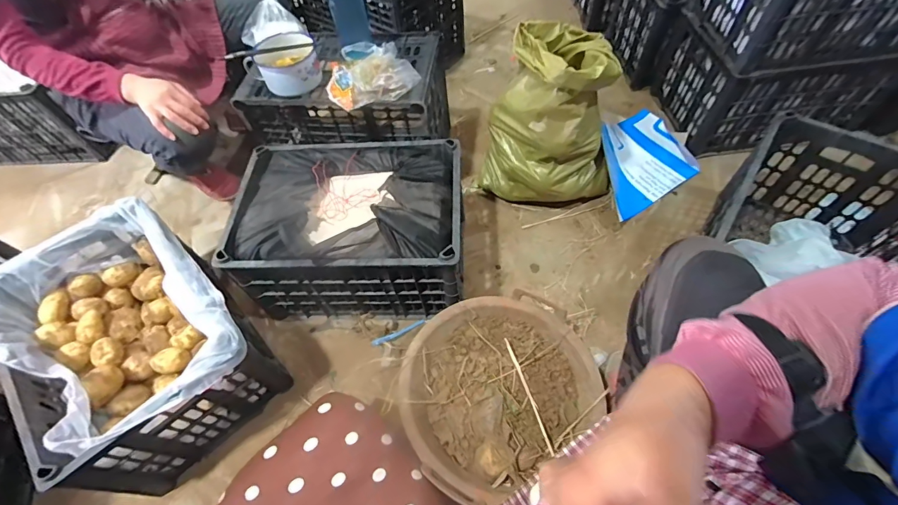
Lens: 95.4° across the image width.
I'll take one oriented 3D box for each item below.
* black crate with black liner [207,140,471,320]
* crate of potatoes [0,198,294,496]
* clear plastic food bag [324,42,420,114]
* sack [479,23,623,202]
[{"bbox_3d":[-0.217,-0.055,0.997,0.491,0.311,0.336,0,59,4],"label":"black crate with black liner"},{"bbox_3d":[-0.653,0.185,0.891,0.344,0.285,0.514,-40,64,-19],"label":"crate of potatoes"},{"bbox_3d":[-0.192,-0.441,0.993,0.214,0.055,0.178,-14,59,-5],"label":"clear plastic food bag"},{"bbox_3d":[0.274,-0.372,1.079,0.343,0.381,0.326,8,59,8],"label":"sack"}]

